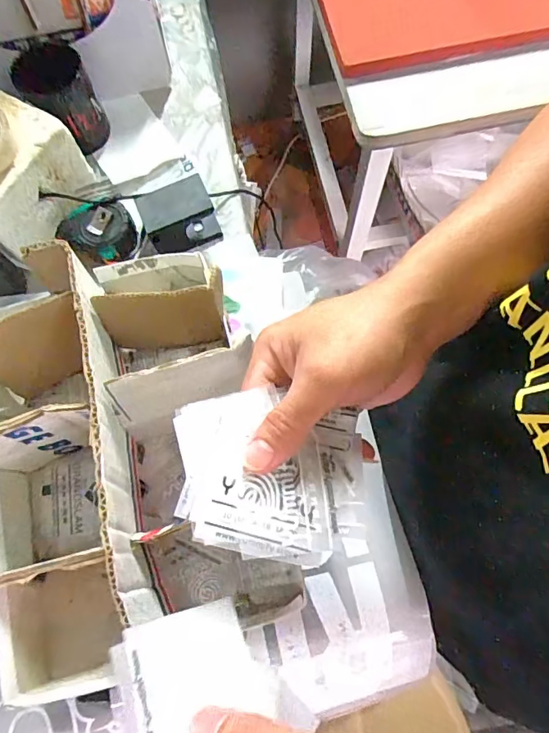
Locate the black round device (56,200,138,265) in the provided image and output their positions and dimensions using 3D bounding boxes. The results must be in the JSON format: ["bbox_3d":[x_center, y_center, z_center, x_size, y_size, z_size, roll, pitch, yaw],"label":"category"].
[{"bbox_3d":[-0.201,-0.161,0.552,0.083,0.030,0.067,27,76,9],"label":"black round device"}]

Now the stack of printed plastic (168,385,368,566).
[{"bbox_3d":[-0.002,0.054,0.241,0.093,0.021,0.081,2,73,2],"label":"stack of printed plastic"}]

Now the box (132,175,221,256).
[{"bbox_3d":[-0.109,-0.176,0.556,0.080,0.059,0.059,-21,74,-5],"label":"box"}]

